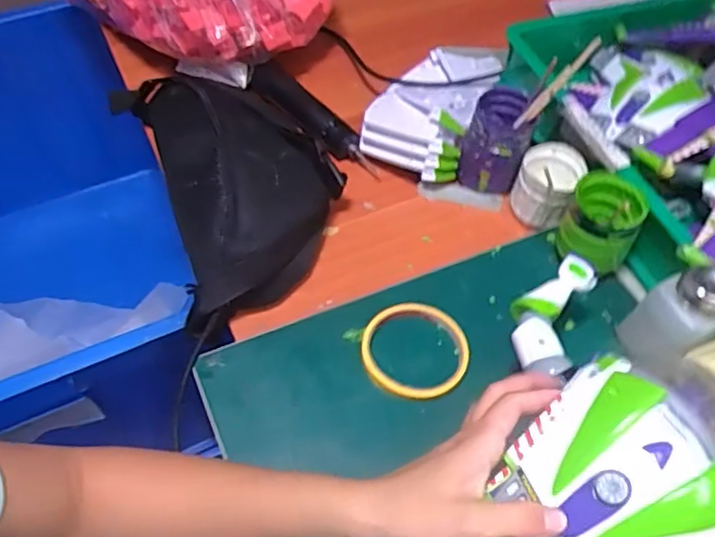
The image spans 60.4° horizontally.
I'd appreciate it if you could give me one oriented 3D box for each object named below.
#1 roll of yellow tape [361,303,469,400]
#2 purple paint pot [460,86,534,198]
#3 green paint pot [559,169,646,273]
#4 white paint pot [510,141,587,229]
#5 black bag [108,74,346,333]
[{"bbox_3d":[0.050,0.070,0.526,0.092,0.009,0.087,2,54,-3],"label":"roll of yellow tape"},{"bbox_3d":[0.143,-0.127,0.635,0.064,0.099,0.060,2,54,-3],"label":"purple paint pot"},{"bbox_3d":[0.223,-0.036,0.569,0.069,0.092,0.075,31,58,18],"label":"green paint pot"},{"bbox_3d":[0.190,-0.085,0.625,0.056,0.057,0.064,23,55,12],"label":"white paint pot"},{"bbox_3d":[-0.132,-0.105,0.614,0.180,0.093,0.296,-23,59,-20],"label":"black bag"}]

